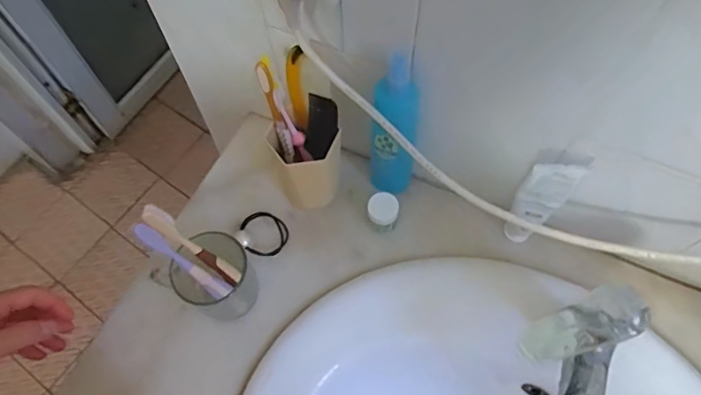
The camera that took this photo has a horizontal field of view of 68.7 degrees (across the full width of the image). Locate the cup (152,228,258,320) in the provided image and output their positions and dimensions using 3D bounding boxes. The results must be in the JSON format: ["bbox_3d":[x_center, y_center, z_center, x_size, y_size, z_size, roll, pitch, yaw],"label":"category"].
[{"bbox_3d":[-0.138,0.085,0.518,0.083,0.084,0.068,-36,68,-15],"label":"cup"}]

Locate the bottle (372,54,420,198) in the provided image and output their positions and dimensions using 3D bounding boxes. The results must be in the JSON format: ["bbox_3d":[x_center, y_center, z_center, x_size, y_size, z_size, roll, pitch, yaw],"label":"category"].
[{"bbox_3d":[0.046,-0.064,0.523,0.051,0.195,0.037,6,65,5],"label":"bottle"}]

